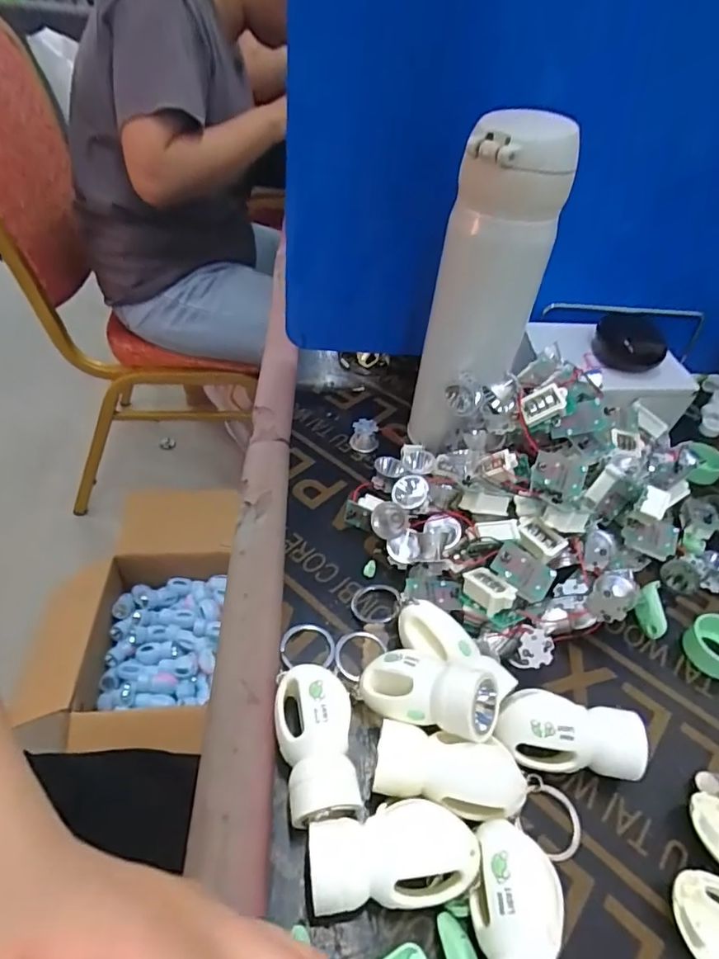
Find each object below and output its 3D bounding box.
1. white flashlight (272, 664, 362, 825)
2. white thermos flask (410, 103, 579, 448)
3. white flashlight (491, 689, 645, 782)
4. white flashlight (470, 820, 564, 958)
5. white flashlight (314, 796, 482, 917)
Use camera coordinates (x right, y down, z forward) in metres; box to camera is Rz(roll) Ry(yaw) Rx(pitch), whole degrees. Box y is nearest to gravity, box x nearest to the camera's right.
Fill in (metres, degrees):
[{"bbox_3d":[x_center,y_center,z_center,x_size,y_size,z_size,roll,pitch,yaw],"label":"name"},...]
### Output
[{"bbox_3d":[-0.019,0.120,0.243,0.034,0.028,0.063,-8,46,-14],"label":"white flashlight"},{"bbox_3d":[0.081,-0.109,0.357,0.063,0.219,0.057,-14,47,-21],"label":"white thermos flask"},{"bbox_3d":[0.099,0.125,0.257,0.067,0.034,0.028,11,44,4],"label":"white flashlight"},{"bbox_3d":[0.061,0.171,0.204,0.033,0.031,0.064,7,44,0],"label":"white flashlight"},{"bbox_3d":[0.013,0.152,0.215,0.064,0.022,0.033,1,44,-6],"label":"white flashlight"}]

